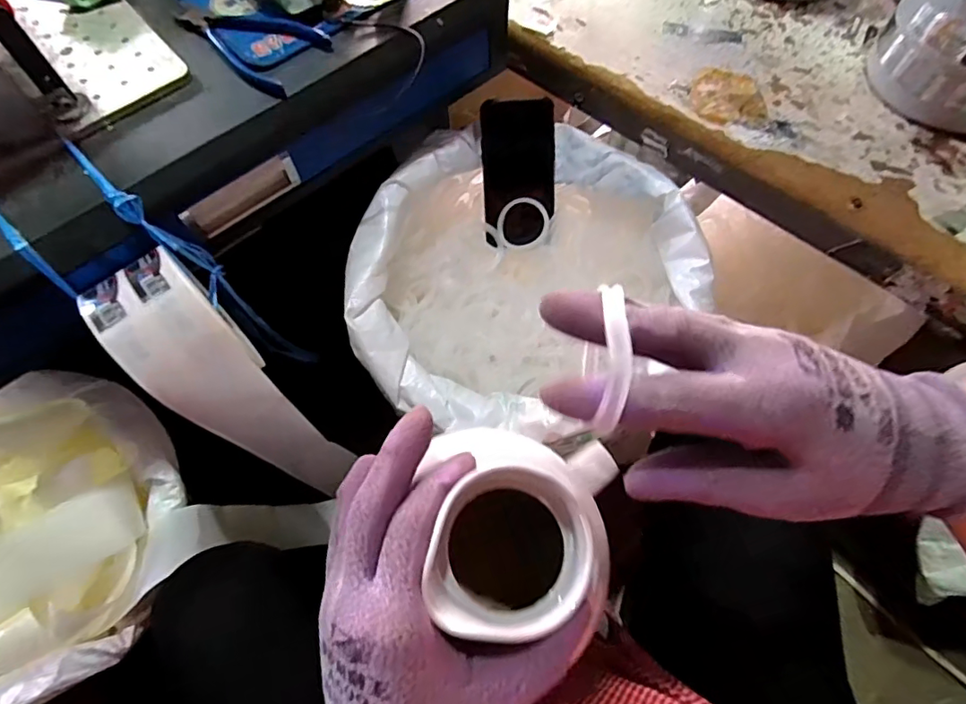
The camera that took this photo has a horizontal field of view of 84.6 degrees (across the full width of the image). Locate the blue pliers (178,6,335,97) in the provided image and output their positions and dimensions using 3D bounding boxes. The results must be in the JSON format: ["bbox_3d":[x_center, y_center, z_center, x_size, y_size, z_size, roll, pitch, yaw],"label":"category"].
[{"bbox_3d":[-0.205,-0.277,0.468,0.139,0.011,0.078,34,71,16],"label":"blue pliers"}]

